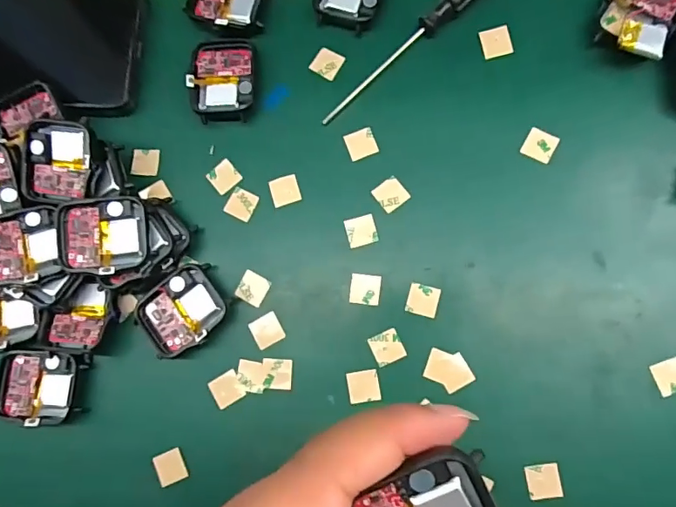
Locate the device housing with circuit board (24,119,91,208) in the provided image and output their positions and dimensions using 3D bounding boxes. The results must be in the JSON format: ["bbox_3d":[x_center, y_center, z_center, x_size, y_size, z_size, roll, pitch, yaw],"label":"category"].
[{"bbox_3d":[-0.145,-0.047,0.251,0.035,0.009,0.041,7,96,5],"label":"device housing with circuit board"}]

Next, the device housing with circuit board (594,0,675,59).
[{"bbox_3d":[0.153,-0.123,0.246,0.036,0.015,0.050,28,87,9],"label":"device housing with circuit board"}]

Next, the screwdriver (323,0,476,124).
[{"bbox_3d":[0.041,-0.118,0.263,0.130,0.011,0.013,-41,81,0],"label":"screwdriver"}]

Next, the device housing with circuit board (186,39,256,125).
[{"bbox_3d":[-0.064,-0.097,0.271,0.035,0.009,0.046,-1,83,6],"label":"device housing with circuit board"}]

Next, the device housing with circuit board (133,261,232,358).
[{"bbox_3d":[-0.080,0.030,0.255,0.045,0.012,0.037,-40,81,0],"label":"device housing with circuit board"}]

